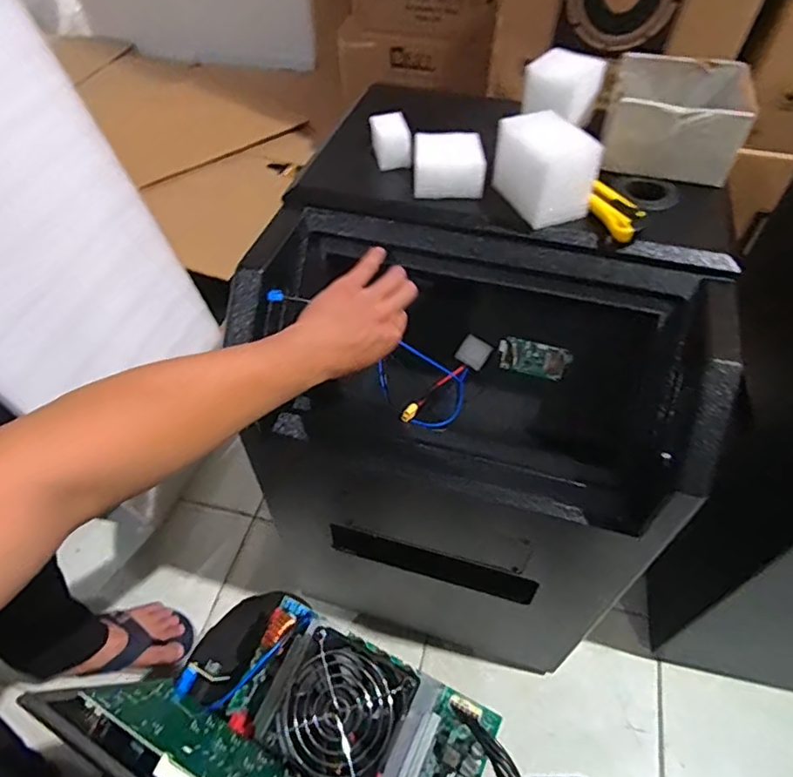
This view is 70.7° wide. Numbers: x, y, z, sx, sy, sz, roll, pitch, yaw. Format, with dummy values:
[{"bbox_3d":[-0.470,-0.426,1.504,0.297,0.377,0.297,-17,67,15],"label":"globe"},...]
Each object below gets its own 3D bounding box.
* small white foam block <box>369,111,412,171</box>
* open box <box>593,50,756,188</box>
[{"bbox_3d":[-0.006,-0.269,0.612,0.041,0.030,0.069,-6,51,-3],"label":"small white foam block"},{"bbox_3d":[0.296,-0.292,0.599,0.132,0.065,0.140,11,52,10],"label":"open box"}]

